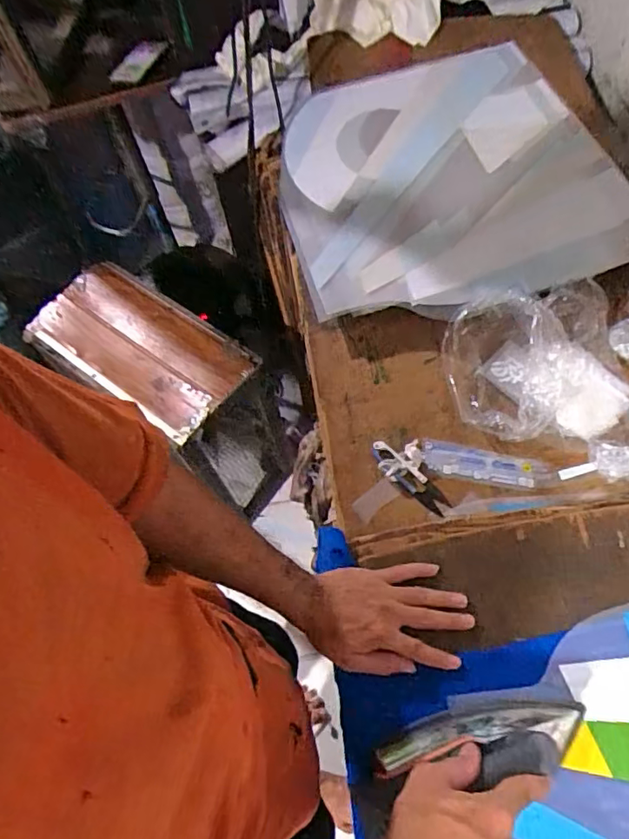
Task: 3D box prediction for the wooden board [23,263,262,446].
[{"bbox_3d":[-0.347,-0.144,1.101,0.468,0.056,0.245,32,68,17],"label":"wooden board"}]

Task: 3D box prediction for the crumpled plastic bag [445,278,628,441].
[{"bbox_3d":[0.284,-0.081,0.681,0.218,0.106,0.188,-14,62,-3],"label":"crumpled plastic bag"}]

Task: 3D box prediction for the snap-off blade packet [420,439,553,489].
[{"bbox_3d":[0.215,0.058,0.695,0.156,0.010,0.046,8,62,9],"label":"snap-off blade packet"}]

